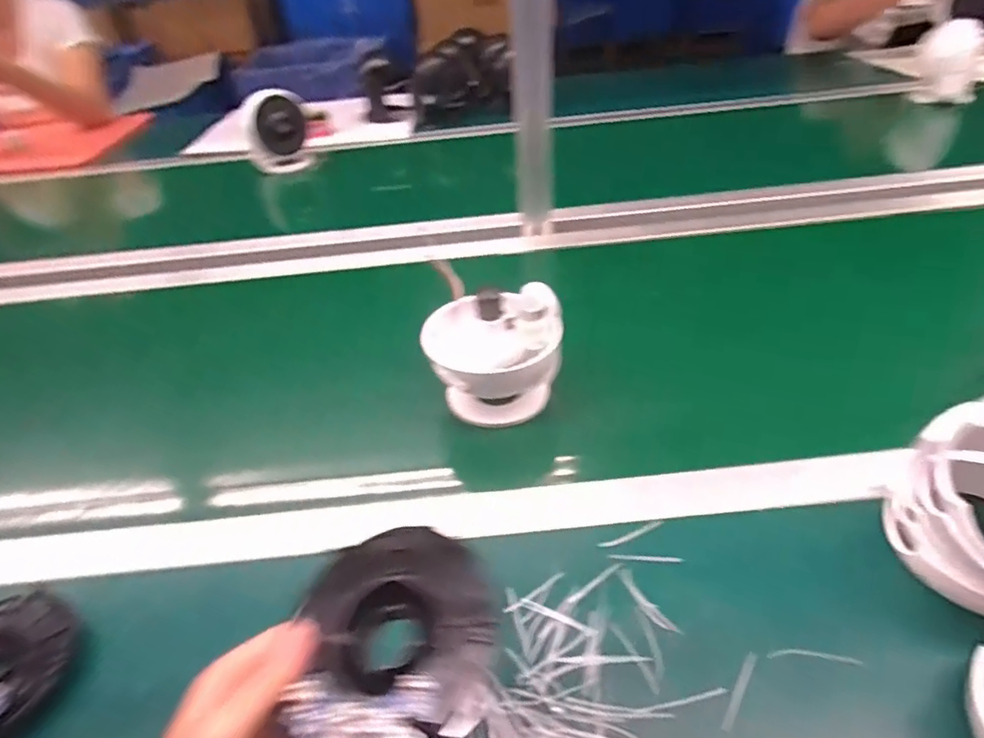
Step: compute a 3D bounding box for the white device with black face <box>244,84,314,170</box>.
[{"bbox_3d":[-0.420,-0.467,1.169,0.111,0.163,0.105,-14,40,-8],"label":"white device with black face"}]

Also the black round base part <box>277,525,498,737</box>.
[{"bbox_3d":[-0.043,0.114,0.257,0.085,0.014,0.101,-7,36,-2],"label":"black round base part"}]

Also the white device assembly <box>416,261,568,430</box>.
[{"bbox_3d":[0.002,-0.018,0.538,0.117,0.117,0.116,-7,40,0],"label":"white device assembly"}]

